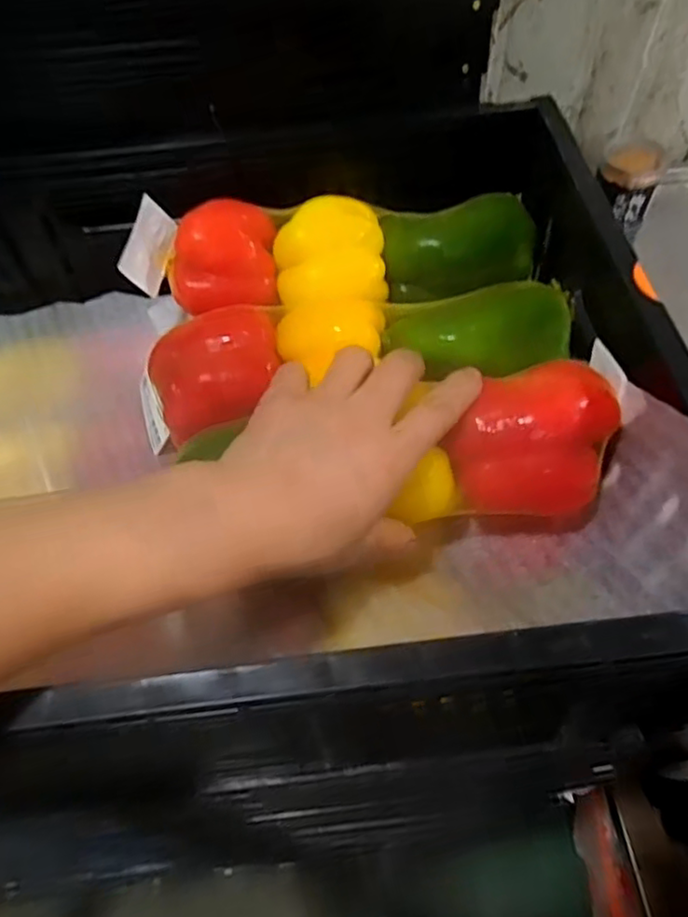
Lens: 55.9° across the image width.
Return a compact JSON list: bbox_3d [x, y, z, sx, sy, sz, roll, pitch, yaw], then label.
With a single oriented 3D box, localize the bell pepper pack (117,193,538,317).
[{"bbox_3d":[-0.004,-0.144,0.468,0.290,0.068,0.084,-4,56,0],"label":"bell pepper pack"}]

